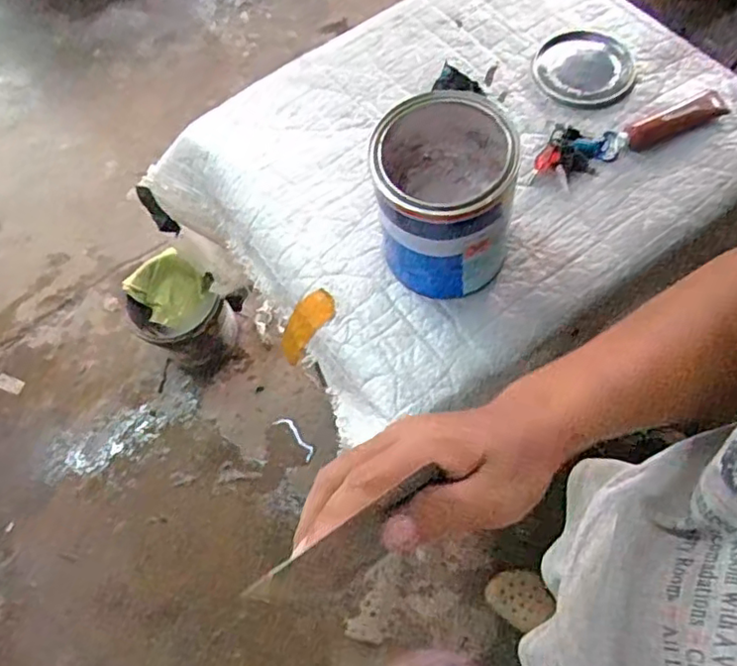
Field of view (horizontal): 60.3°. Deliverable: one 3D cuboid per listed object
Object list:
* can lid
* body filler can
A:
[{"bbox_3d":[0.335,-0.401,0.972,0.150,0.023,0.150,-3,65,6],"label":"can lid"},{"bbox_3d":[0.086,-0.156,0.775,0.150,0.213,0.149,-3,65,6],"label":"body filler can"}]

